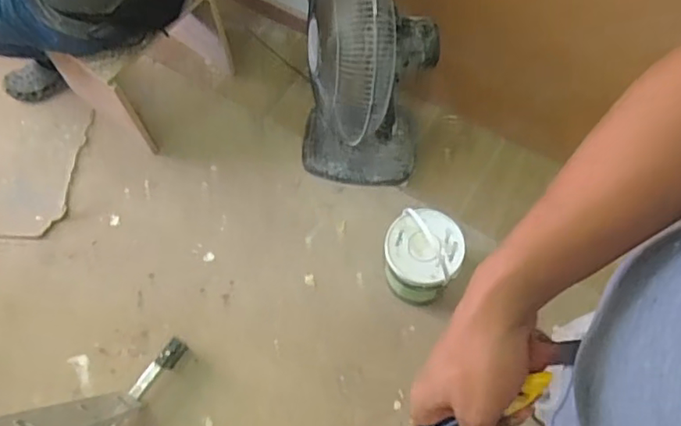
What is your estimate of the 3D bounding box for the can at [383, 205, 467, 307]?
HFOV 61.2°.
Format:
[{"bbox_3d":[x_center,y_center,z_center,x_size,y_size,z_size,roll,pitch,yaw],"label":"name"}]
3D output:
[{"bbox_3d":[0.190,0.105,1.354,0.167,0.195,0.170,-1,67,2],"label":"can"}]

